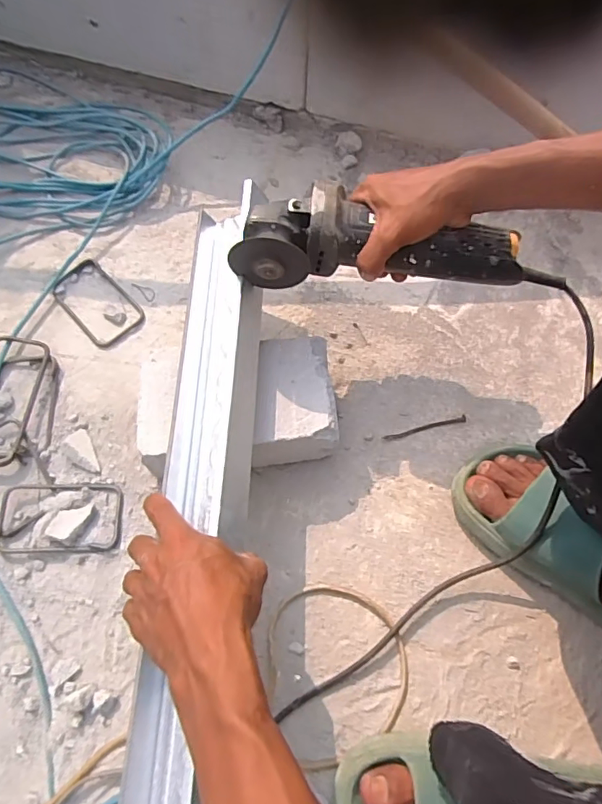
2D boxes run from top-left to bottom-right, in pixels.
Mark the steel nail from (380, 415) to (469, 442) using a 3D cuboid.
[{"bbox_3d":[0.142,0.030,0.574,0.101,0.004,0.008,-14,68,-8],"label":"steel nail"}]

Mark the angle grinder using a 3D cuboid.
[{"bbox_3d":[0.093,-0.147,0.483,0.306,0.070,0.068,3,67,-6],"label":"angle grinder"}]

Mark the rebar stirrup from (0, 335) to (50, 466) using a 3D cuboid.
[{"bbox_3d":[-0.340,-0.008,0.563,0.080,0.017,0.160,4,67,0],"label":"rebar stirrup"}]

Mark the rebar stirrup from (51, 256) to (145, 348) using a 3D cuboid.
[{"bbox_3d":[-0.256,-0.125,0.630,0.072,0.009,0.120,-40,74,-17],"label":"rebar stirrup"}]

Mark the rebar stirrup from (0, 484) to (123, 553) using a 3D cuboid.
[{"bbox_3d":[-0.250,0.119,0.519,0.125,0.006,0.070,0,67,-2],"label":"rebar stirrup"}]

